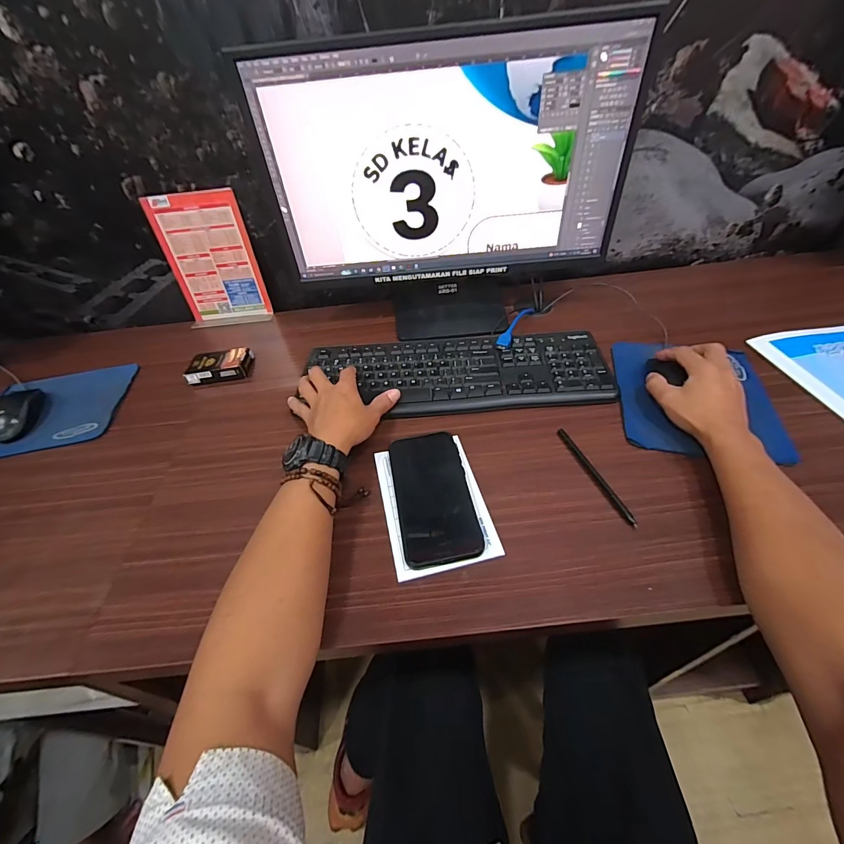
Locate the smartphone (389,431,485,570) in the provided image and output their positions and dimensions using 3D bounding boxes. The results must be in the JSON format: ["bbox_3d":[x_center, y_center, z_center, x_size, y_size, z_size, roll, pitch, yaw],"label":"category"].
[{"bbox_3d":[0.012,0.077,0.422,0.079,0.016,0.155,-10,48,-3],"label":"smartphone"}]

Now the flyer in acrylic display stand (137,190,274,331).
[{"bbox_3d":[-0.367,-0.277,0.680,0.146,0.206,0.061,-10,48,-3],"label":"flyer in acrylic display stand"}]

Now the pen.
[{"bbox_3d":[0.192,0.057,0.433,0.008,0.005,0.137,-17,49,-9],"label":"pen"}]

